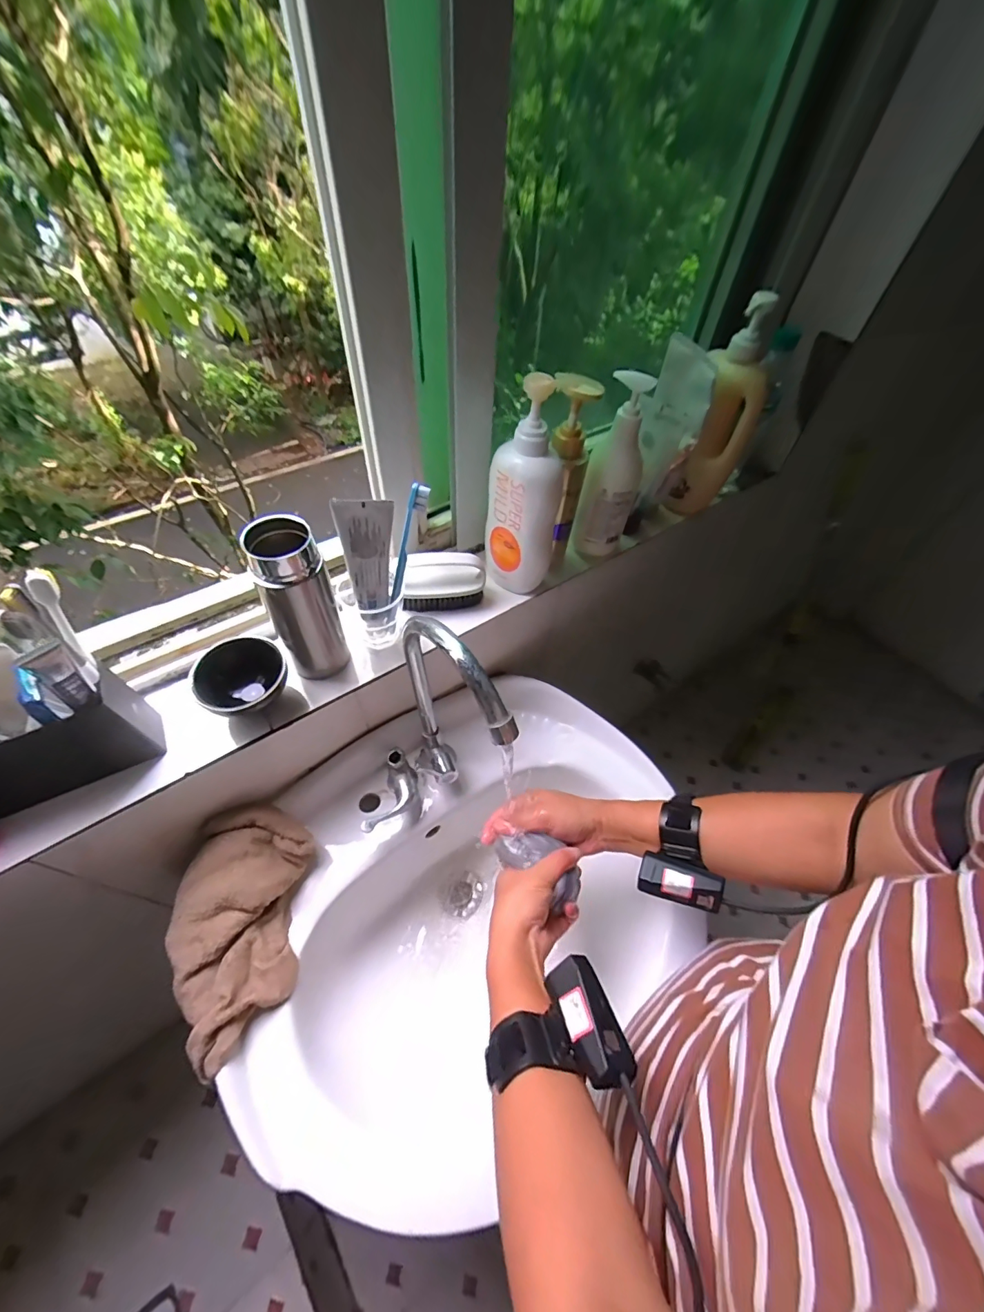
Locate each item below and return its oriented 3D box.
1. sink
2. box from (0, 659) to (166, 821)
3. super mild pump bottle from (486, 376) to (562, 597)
[{"bbox_3d":[-0.026,0.291,0.567,0.534,0.189,0.414,-31,61,-24],"label":"sink"},{"bbox_3d":[-0.406,0.086,0.394,0.197,0.097,0.052,-23,58,-19],"label":"box"},{"bbox_3d":[0.037,-0.178,0.524,0.085,0.237,0.060,8,53,2],"label":"super mild pump bottle"}]

